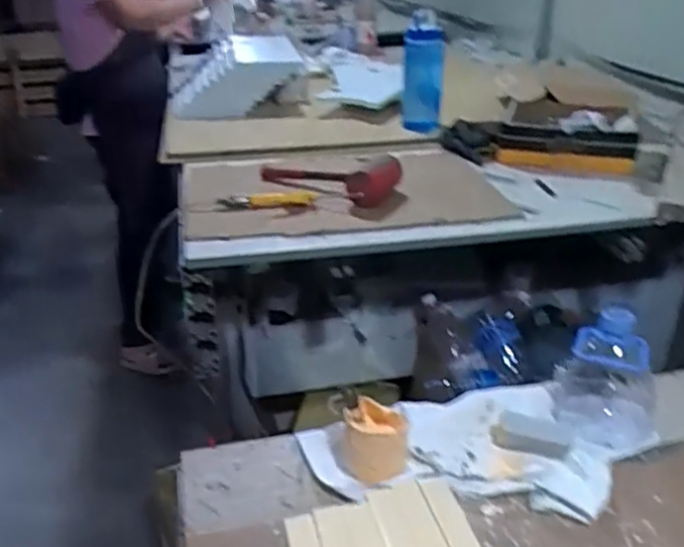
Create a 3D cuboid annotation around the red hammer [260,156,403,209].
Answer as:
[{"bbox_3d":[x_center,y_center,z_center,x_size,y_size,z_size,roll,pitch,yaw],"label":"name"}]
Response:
[{"bbox_3d":[-0.036,-0.209,1.392,0.307,0.079,0.094,24,36,39],"label":"red hammer"}]

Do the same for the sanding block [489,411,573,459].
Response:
[{"bbox_3d":[0.183,0.158,0.654,0.072,0.029,0.023,9,29,18],"label":"sanding block"}]

